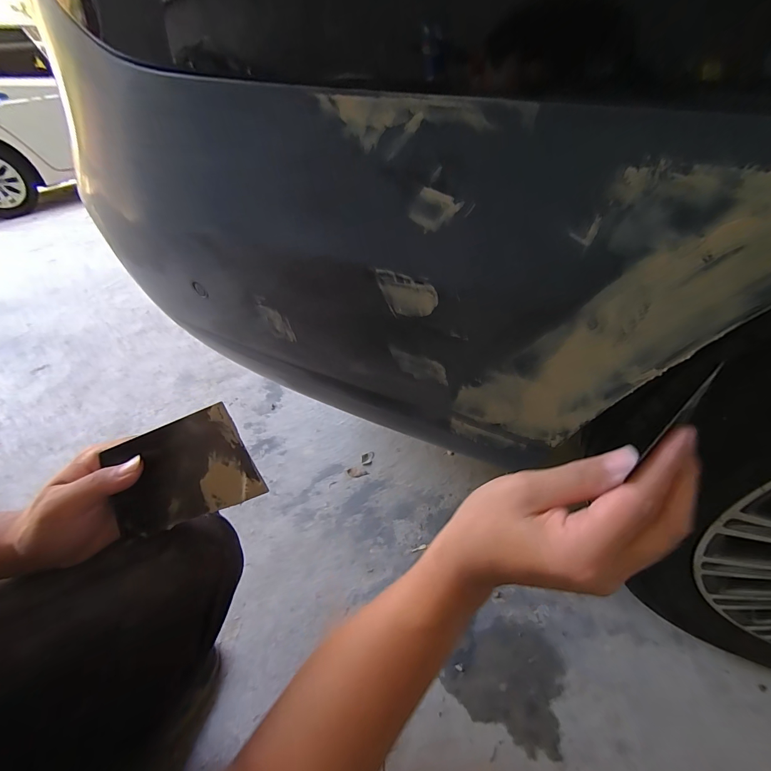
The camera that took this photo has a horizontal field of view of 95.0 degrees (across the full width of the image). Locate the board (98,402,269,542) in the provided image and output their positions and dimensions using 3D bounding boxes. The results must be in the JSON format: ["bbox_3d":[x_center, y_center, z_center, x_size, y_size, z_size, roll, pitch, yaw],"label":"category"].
[{"bbox_3d":[-0.157,0.067,0.264,0.119,0.073,0.005,-21,8,9],"label":"board"}]

